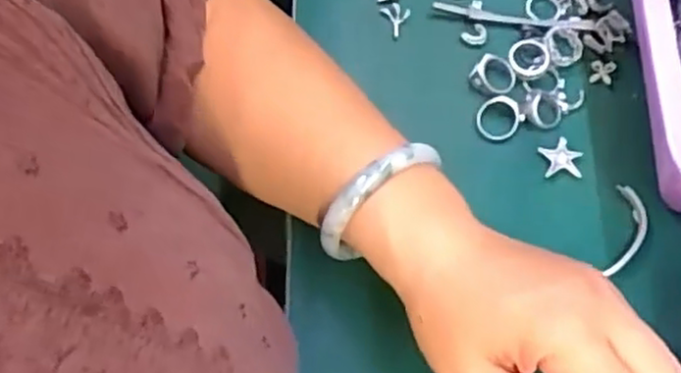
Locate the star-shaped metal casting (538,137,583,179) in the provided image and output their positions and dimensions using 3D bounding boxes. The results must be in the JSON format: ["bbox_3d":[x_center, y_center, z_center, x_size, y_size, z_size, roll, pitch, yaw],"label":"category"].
[{"bbox_3d":[0.123,-0.016,0.401,0.023,0.004,0.023,3,68,-1],"label":"star-shaped metal casting"}]

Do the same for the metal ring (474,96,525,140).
[{"bbox_3d":[0.090,-0.039,0.407,0.027,0.005,0.025,-1,82,9],"label":"metal ring"}]

